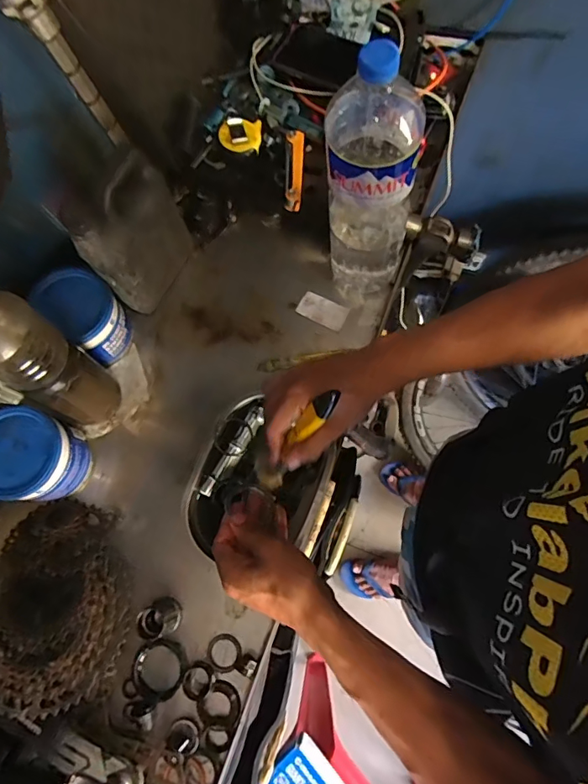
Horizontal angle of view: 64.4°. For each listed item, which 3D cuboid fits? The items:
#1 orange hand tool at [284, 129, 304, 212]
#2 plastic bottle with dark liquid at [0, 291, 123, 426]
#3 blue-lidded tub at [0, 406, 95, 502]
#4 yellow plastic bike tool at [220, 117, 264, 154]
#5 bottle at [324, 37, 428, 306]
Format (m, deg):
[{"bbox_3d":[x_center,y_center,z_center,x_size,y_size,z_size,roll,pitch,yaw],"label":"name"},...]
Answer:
[{"bbox_3d":[0.000,-0.295,0.620,0.024,0.027,0.107,1,74,1],"label":"orange hand tool"},{"bbox_3d":[-0.261,-0.026,0.501,0.067,0.266,0.076,31,79,13],"label":"plastic bottle with dark liquid"},{"bbox_3d":[-0.312,0.080,0.564,0.102,0.102,0.098,-1,74,5],"label":"blue-lidded tub"},{"bbox_3d":[-0.073,-0.353,0.638,0.057,0.017,0.048,1,75,6],"label":"yellow plastic bike tool"},{"bbox_3d":[0.078,-0.212,0.503,0.094,0.309,0.094,25,78,12],"label":"bottle"}]

